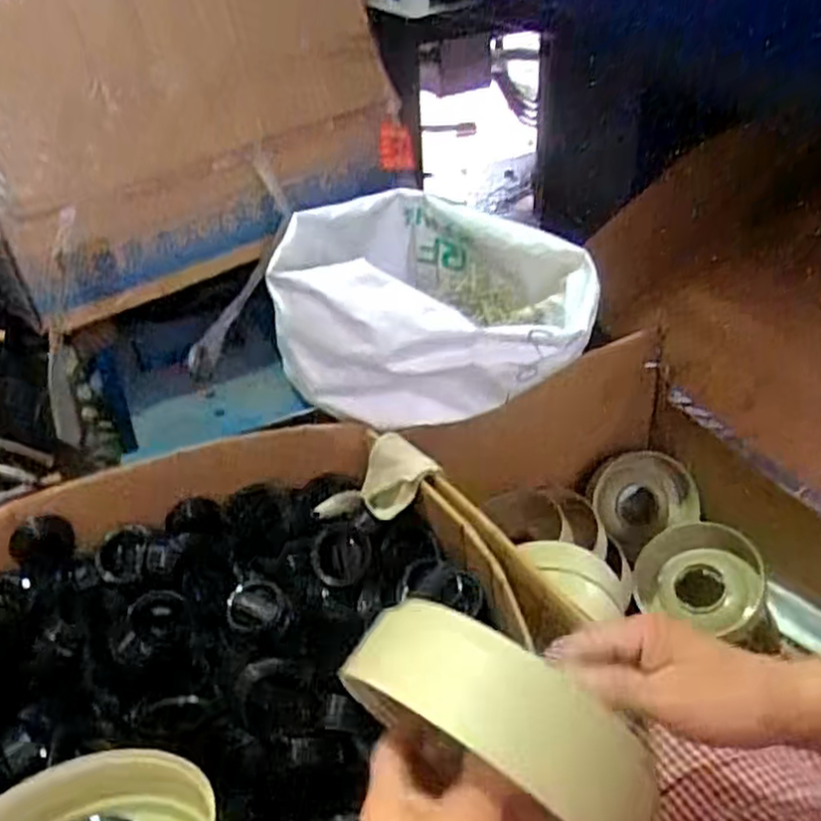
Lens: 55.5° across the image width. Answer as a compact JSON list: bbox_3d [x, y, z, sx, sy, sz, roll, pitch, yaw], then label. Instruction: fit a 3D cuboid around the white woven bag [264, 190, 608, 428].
[{"bbox_3d":[0.036,-0.142,1.024,0.386,0.216,0.343,0,37,6],"label":"white woven bag"}]

